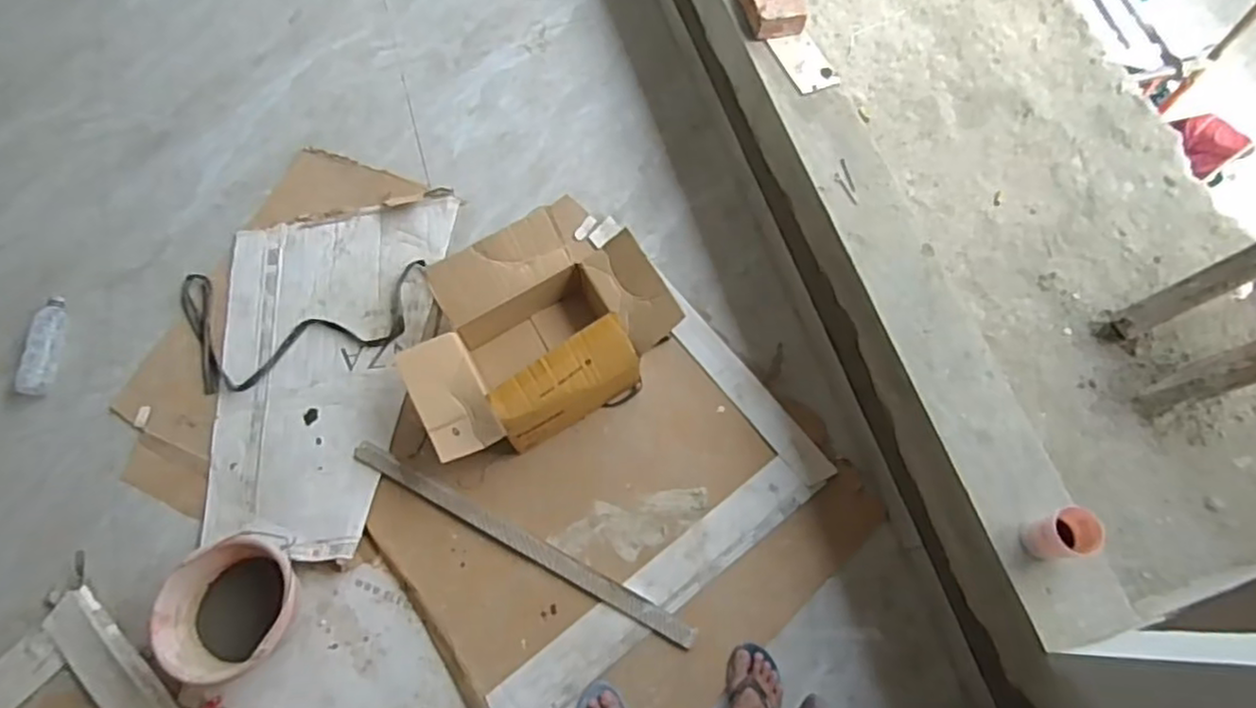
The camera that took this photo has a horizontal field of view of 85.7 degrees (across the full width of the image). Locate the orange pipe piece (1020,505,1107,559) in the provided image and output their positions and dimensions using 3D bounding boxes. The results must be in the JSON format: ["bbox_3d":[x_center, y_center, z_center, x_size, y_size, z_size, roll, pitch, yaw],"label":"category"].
[{"bbox_3d":[0.634,0.267,0.992,0.069,0.099,0.066,0,69,1],"label":"orange pipe piece"}]

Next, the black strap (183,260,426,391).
[{"bbox_3d":[-0.772,-0.062,1.568,0.586,0.039,0.304,-2,69,0],"label":"black strap"}]

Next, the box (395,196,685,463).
[{"bbox_3d":[-0.223,-0.080,1.442,0.564,0.234,0.467,-33,72,-11],"label":"box"}]

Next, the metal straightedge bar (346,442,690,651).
[{"bbox_3d":[-0.225,0.376,1.372,0.795,0.013,0.041,26,71,10],"label":"metal straightedge bar"}]

